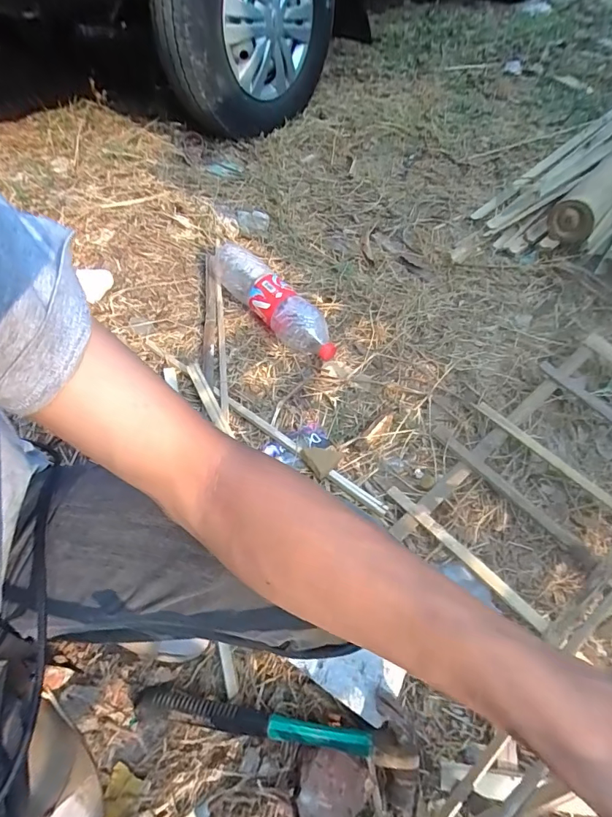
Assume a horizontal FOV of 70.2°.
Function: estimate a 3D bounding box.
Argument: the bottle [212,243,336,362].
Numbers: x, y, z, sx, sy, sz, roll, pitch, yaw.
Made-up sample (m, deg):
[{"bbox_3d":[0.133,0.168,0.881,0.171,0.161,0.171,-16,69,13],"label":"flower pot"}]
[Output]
[{"bbox_3d":[-0.068,-0.209,0.836,0.075,0.095,0.334,-37,63,-21],"label":"bottle"}]

